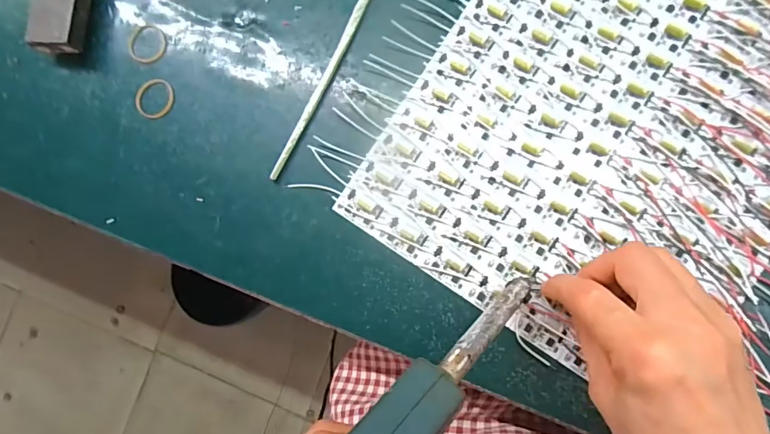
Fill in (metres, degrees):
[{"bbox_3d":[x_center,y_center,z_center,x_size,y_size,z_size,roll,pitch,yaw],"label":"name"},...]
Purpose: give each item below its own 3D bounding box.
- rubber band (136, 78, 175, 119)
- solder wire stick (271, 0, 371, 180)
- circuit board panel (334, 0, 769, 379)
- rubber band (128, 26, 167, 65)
[{"bbox_3d":[-0.171,-0.088,0.329,0.029,0.005,0.030,-1,85,8],"label":"rubber band"},{"bbox_3d":[-0.016,-0.150,0.308,0.009,0.007,0.271,25,89,9],"label":"solder wire stick"},{"bbox_3d":[0.144,-0.059,0.282,0.242,0.009,0.283,33,90,9],"label":"circuit board panel"},{"bbox_3d":[-0.177,-0.128,0.332,0.027,0.006,0.028,-1,85,8],"label":"rubber band"}]

